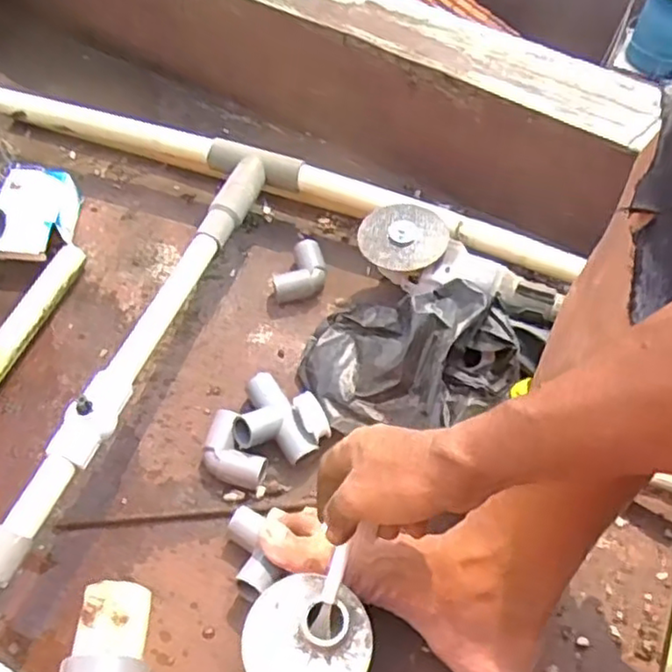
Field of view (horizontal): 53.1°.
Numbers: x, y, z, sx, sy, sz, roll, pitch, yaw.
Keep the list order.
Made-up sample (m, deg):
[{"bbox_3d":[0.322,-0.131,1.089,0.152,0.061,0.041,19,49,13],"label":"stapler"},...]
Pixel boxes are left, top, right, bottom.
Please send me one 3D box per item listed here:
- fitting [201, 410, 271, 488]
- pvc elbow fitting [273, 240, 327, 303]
[{"bbox_3d":[-0.105,0.118,0.683,0.051,0.028,0.082,-37,75,-15],"label":"fitting"},{"bbox_3d":[-0.046,-0.077,0.806,0.062,0.033,0.080,-9,59,-7],"label":"pvc elbow fitting"}]

